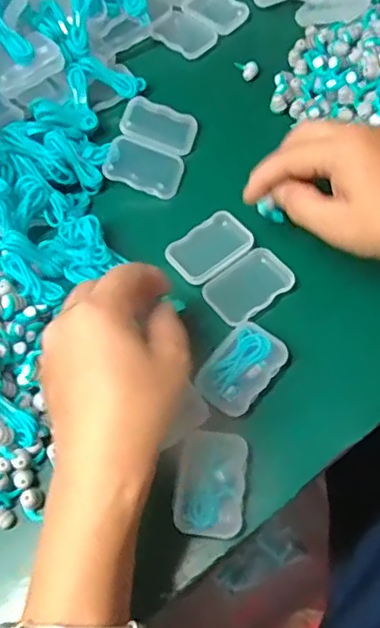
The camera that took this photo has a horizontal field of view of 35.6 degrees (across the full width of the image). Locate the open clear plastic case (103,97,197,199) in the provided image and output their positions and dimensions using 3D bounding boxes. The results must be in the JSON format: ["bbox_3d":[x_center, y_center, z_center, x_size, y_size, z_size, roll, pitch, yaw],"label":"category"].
[{"bbox_3d":[-0.028,-0.125,0.443,0.055,0.011,0.076,17,67,-4],"label":"open clear plastic case"}]

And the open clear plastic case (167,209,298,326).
[{"bbox_3d":[0.026,-0.031,0.393,0.056,0.009,0.074,-37,66,-14],"label":"open clear plastic case"}]

